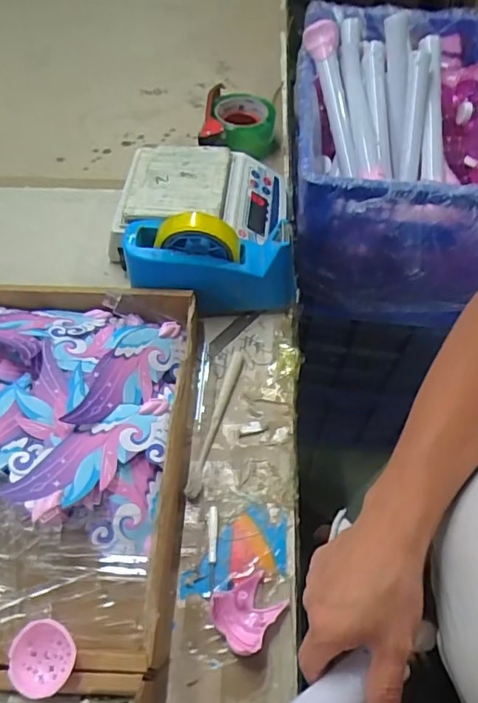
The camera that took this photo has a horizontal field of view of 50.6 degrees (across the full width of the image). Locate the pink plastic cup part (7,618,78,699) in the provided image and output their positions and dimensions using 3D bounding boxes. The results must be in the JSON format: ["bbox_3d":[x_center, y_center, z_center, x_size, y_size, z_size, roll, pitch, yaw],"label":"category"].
[{"bbox_3d":[-0.149,0.233,0.385,0.045,0.018,0.049,0,55,-1],"label":"pink plastic cup part"}]

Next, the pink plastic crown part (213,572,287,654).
[{"bbox_3d":[0.009,0.229,0.448,0.059,0.022,0.054,-33,62,-21],"label":"pink plastic crown part"}]

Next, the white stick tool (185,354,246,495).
[{"bbox_3d":[-0.025,0.073,0.554,0.016,0.015,0.178,13,56,8],"label":"white stick tool"}]

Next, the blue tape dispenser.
[{"bbox_3d":[-0.030,-0.108,0.611,0.201,0.122,0.073,1,55,0],"label":"blue tape dispenser"}]

